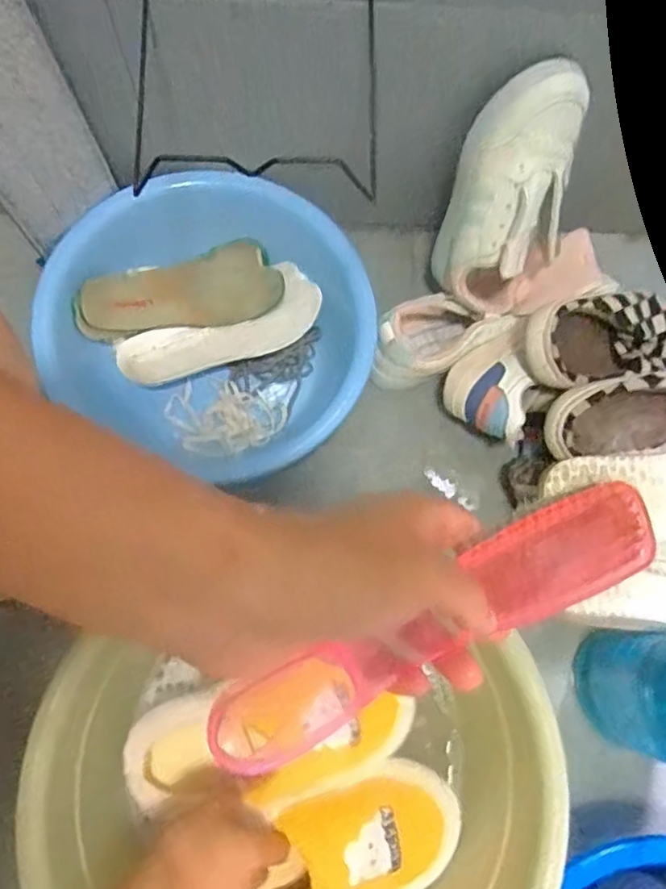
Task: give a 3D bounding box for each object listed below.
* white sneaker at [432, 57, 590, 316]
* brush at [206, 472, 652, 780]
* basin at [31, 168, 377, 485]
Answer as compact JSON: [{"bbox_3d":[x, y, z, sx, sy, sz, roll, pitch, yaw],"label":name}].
[{"bbox_3d":[0.173,-0.234,0.600,0.114,0.231,0.086,16,41,2],"label":"white sneaker"},{"bbox_3d":[0.043,0.070,0.241,0.190,0.017,0.040,-27,77,-12],"label":"brush"},{"bbox_3d":[-0.122,-0.140,0.697,0.331,0.125,0.315,1,74,-2],"label":"basin"}]

